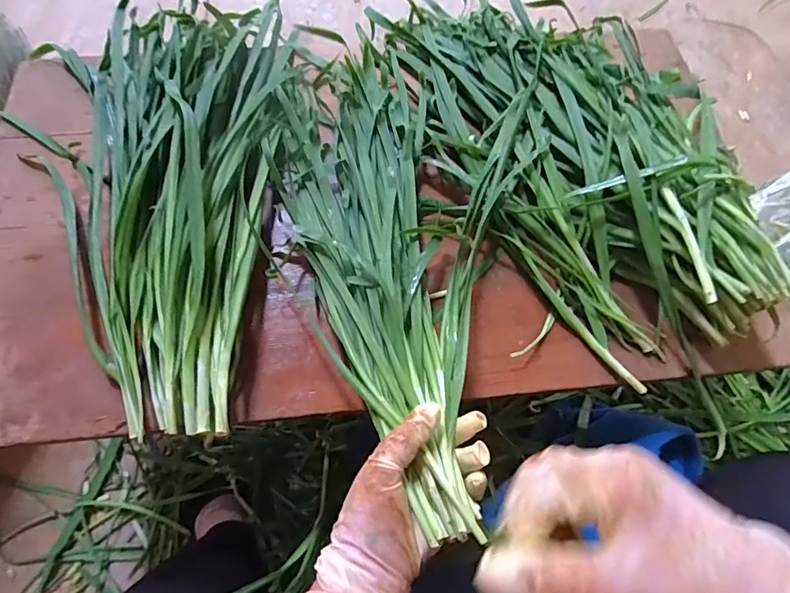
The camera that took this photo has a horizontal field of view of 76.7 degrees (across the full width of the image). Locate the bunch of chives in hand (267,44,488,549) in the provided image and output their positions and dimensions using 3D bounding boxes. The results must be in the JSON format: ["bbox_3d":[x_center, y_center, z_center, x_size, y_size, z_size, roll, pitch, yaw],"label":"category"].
[{"bbox_3d":[-0.013,-0.037,0.457,0.153,0.051,0.468,-10,63,-7],"label":"bunch of chives in hand"}]

